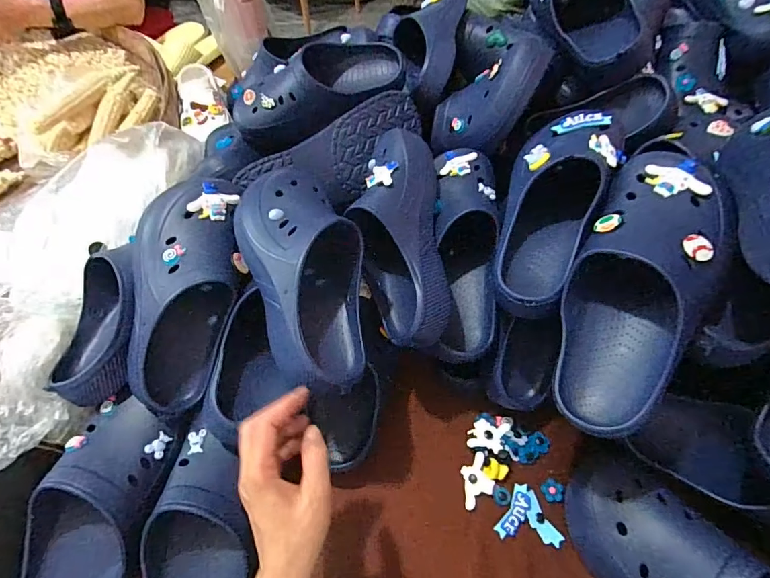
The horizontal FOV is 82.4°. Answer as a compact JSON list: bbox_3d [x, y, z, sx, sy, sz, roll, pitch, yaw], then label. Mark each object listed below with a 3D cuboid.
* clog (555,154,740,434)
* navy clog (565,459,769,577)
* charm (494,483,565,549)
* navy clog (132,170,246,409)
[{"bbox_3d":[0.241,-0.004,0.413,0.123,0.091,0.278,19,85,14],"label":"clog"},{"bbox_3d":[0.304,0.293,0.418,0.112,0.087,0.287,-31,61,-17],"label":"navy clog"},{"bbox_3d":[0.164,0.258,0.506,0.068,0.006,0.057,5,57,6],"label":"charm"},{"bbox_3d":[-0.215,0.004,0.484,0.113,0.082,0.249,7,88,7],"label":"navy clog"}]

